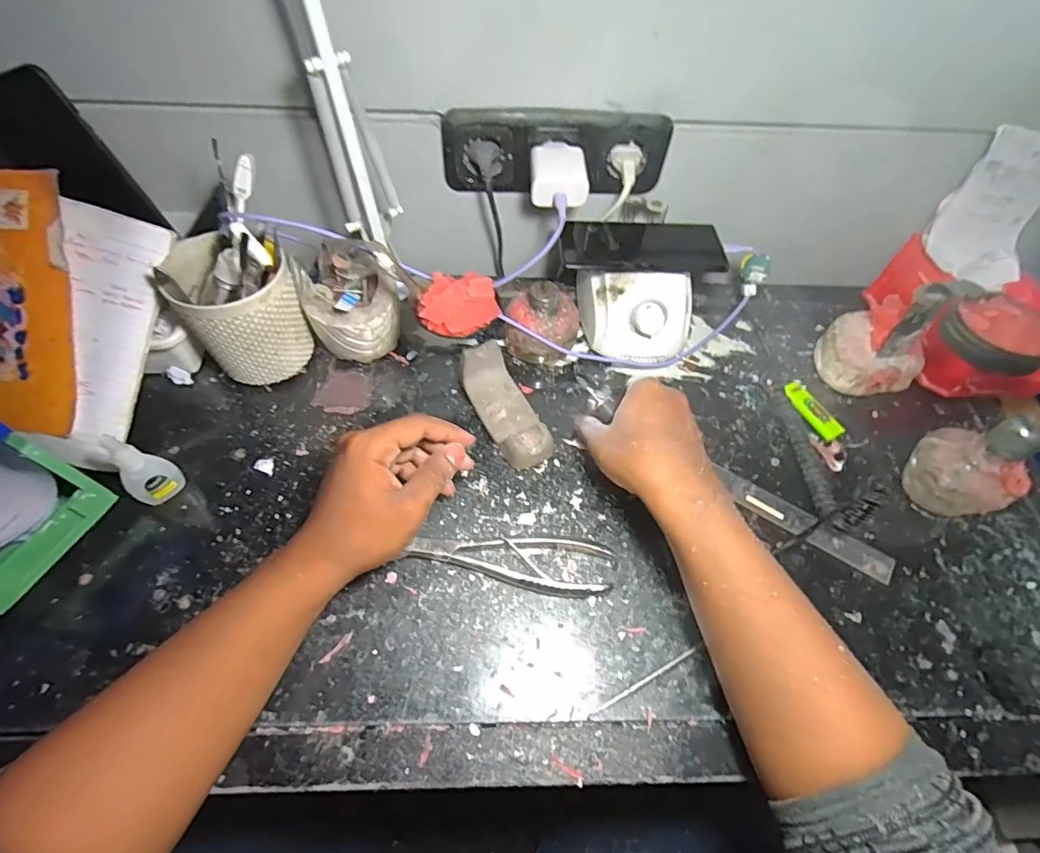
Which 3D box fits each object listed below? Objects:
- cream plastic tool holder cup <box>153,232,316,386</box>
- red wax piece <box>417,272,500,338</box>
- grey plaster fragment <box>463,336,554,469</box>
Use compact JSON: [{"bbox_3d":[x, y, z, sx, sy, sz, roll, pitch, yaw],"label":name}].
[{"bbox_3d":[-0.257,-0.098,0.464,0.100,0.111,0.083,17,58,7],"label":"cream plastic tool holder cup"},{"bbox_3d":[-0.049,-0.102,0.418,0.062,0.022,0.055,15,58,6],"label":"red wax piece"},{"bbox_3d":[-0.013,-0.020,0.472,0.048,0.041,0.119,-24,62,-17],"label":"grey plaster fragment"}]

